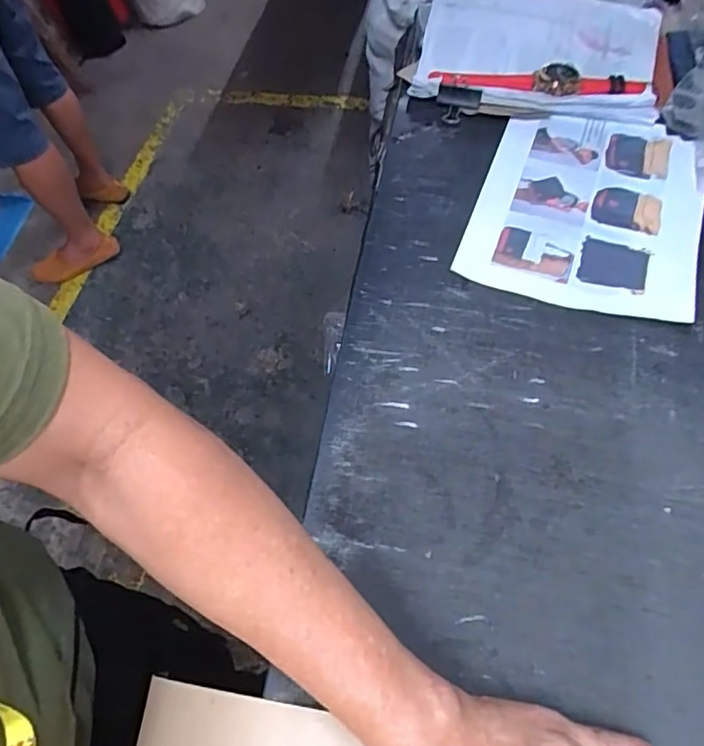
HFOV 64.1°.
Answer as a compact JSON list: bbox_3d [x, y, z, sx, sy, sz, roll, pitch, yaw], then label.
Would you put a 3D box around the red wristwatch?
[{"bbox_3d":[0.217,-0.350,0.669,0.239,0.008,0.052,6,60,7],"label":"red wristwatch"}]

